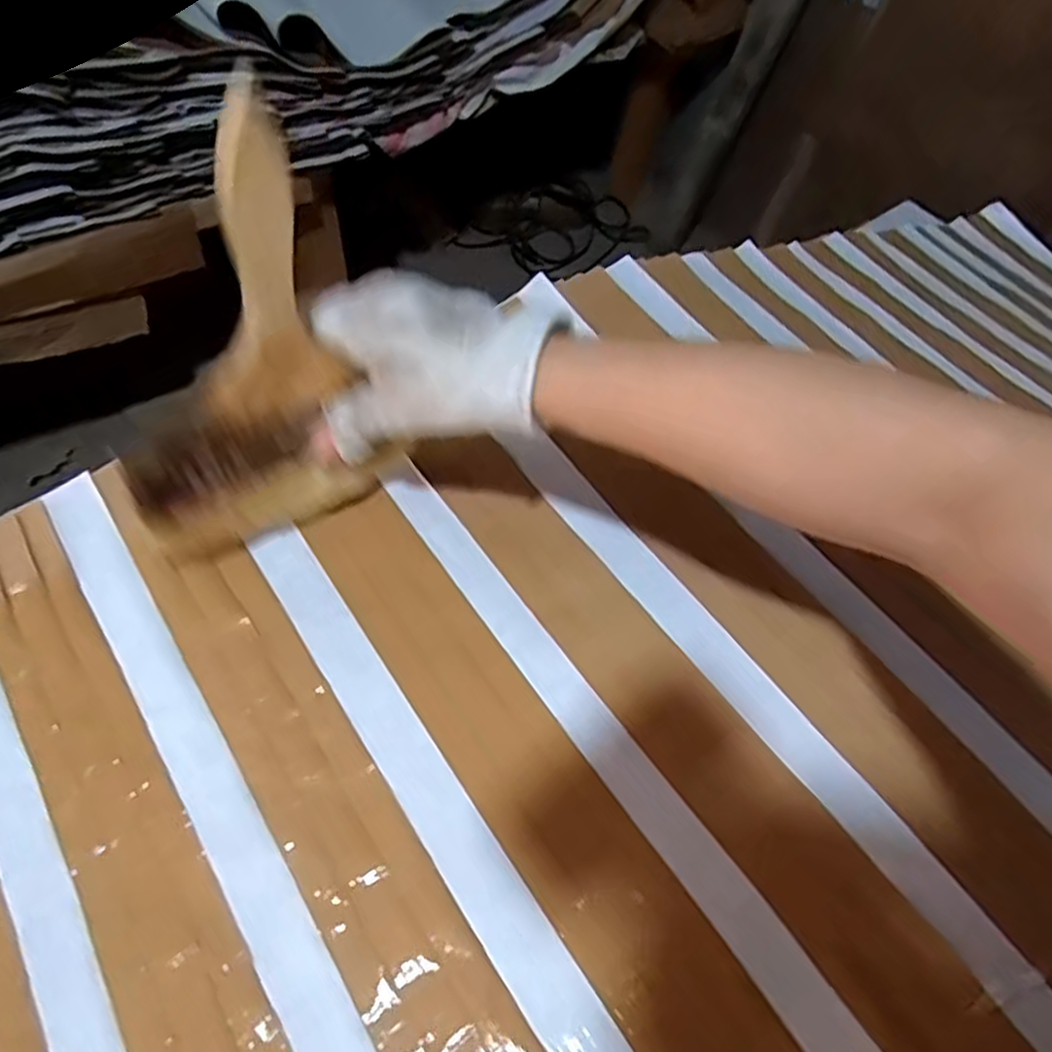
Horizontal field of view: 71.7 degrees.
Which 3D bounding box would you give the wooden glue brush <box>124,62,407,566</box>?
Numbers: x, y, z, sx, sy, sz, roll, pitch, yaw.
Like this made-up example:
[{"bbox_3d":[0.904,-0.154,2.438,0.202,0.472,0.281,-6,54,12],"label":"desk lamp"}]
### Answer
[{"bbox_3d":[-0.119,-0.071,0.329,0.034,0.217,0.114,39,46,21],"label":"wooden glue brush"}]

